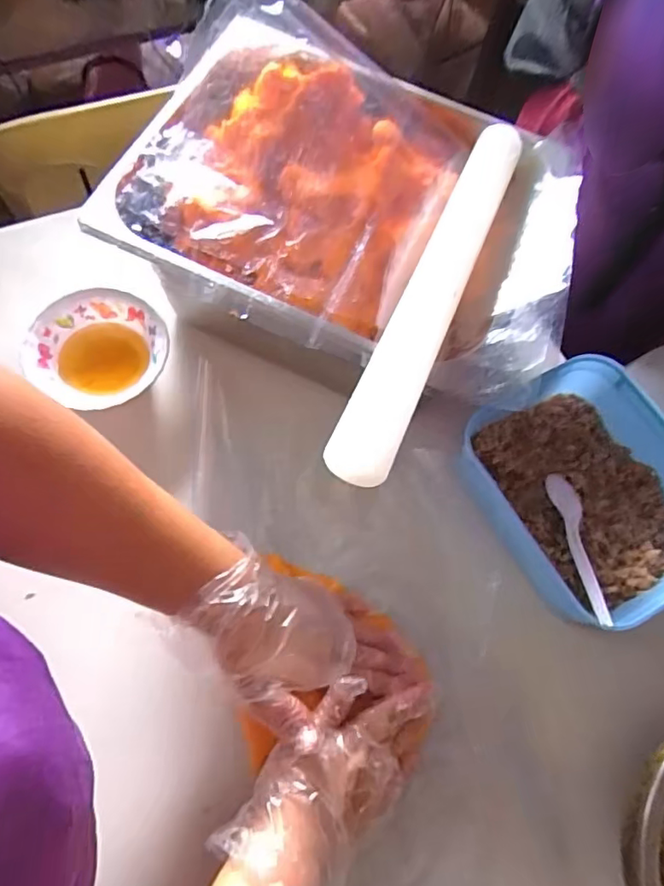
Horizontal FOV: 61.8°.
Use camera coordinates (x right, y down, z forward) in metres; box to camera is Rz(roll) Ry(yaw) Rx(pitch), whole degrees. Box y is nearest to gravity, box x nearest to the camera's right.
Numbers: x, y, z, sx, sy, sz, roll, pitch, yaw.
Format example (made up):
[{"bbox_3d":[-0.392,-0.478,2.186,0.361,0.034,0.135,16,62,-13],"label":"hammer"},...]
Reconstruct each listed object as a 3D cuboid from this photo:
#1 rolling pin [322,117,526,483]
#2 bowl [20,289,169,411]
[{"bbox_3d":[0.076,-0.117,0.398,0.041,0.040,0.338,22,68,5],"label":"rolling pin"},{"bbox_3d":[-0.204,-0.081,0.503,0.111,0.040,0.110,1,67,-2],"label":"bowl"}]

